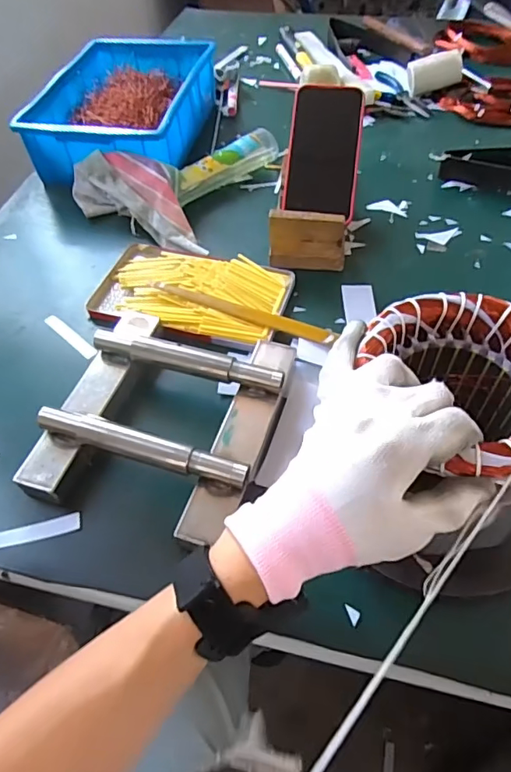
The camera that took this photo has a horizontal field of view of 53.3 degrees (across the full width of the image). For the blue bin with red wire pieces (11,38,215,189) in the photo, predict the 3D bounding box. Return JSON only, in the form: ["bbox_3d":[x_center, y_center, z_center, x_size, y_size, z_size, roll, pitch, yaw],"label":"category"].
[{"bbox_3d":[-0.182,-0.392,0.737,0.203,0.101,0.302,10,57,9],"label":"blue bin with red wire pieces"}]

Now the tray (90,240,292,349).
[{"bbox_3d":[-0.070,-0.098,0.550,0.204,0.027,0.123,11,56,13],"label":"tray"}]

